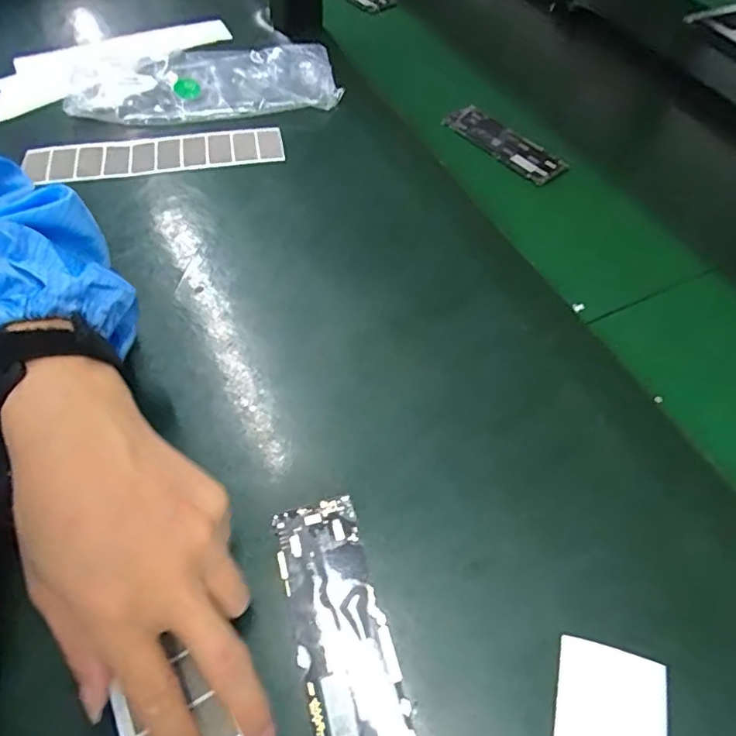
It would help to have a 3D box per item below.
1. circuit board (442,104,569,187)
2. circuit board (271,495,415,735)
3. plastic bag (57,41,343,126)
[{"bbox_3d":[0.125,-0.210,0.502,0.038,0.011,0.125,-37,65,-24],"label":"circuit board"},{"bbox_3d":[-0.014,0.125,0.263,0.043,0.006,0.121,-12,57,-11],"label":"circuit board"},{"bbox_3d":[-0.154,-0.267,0.513,0.238,0.028,0.099,-8,56,-8],"label":"plastic bag"}]

